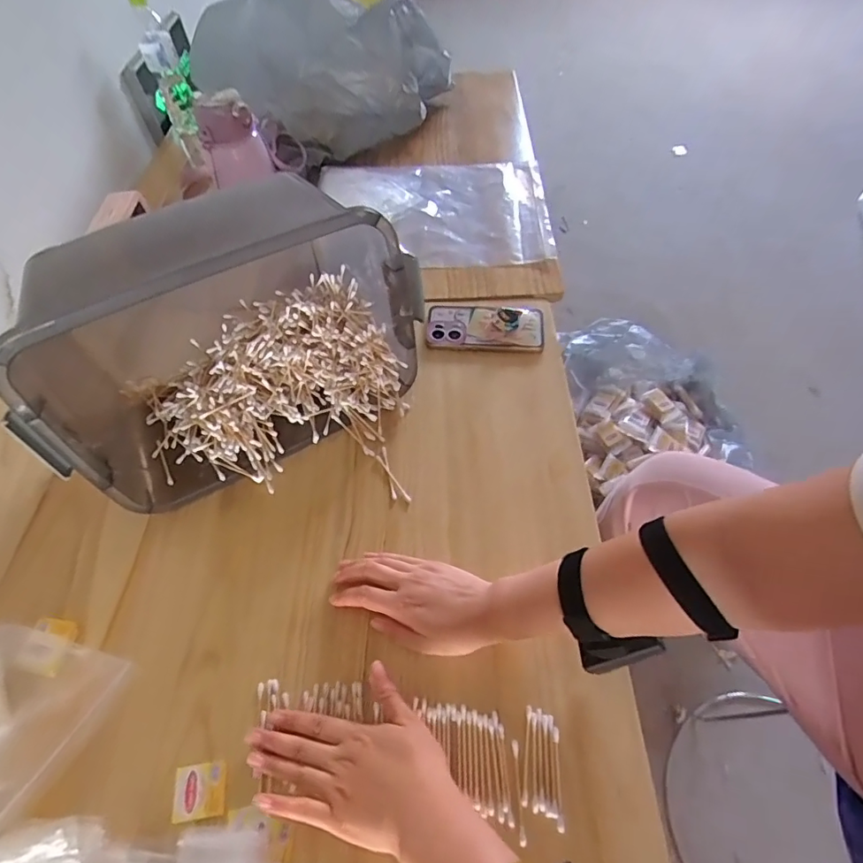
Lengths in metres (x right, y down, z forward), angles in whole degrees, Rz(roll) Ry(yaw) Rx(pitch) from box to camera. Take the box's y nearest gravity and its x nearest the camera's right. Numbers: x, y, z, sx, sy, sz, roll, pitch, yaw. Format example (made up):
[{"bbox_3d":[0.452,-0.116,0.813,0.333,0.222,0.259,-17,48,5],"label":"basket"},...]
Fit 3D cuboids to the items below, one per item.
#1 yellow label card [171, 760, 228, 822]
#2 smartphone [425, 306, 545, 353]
[{"bbox_3d":[-0.199,0.308,0.428,0.044,0.004,0.040,-8,58,-3],"label":"yellow label card"},{"bbox_3d":[0.075,-0.150,0.707,0.162,0.018,0.079,3,65,9],"label":"smartphone"}]

